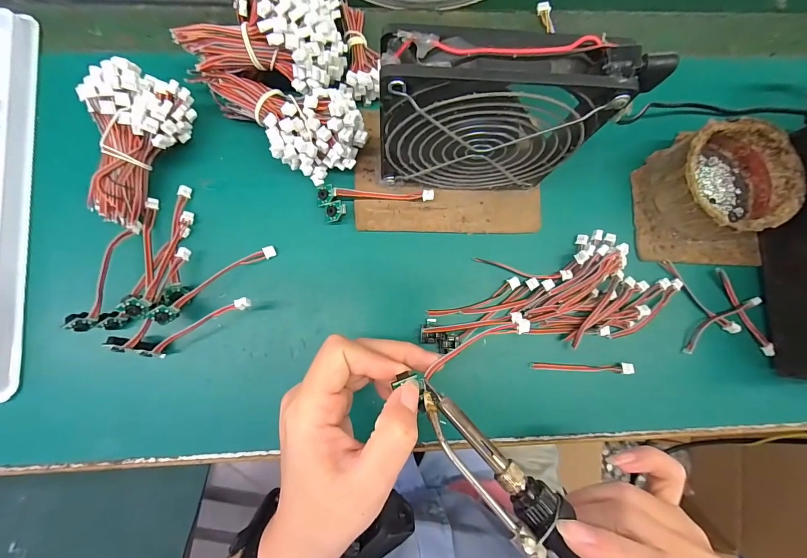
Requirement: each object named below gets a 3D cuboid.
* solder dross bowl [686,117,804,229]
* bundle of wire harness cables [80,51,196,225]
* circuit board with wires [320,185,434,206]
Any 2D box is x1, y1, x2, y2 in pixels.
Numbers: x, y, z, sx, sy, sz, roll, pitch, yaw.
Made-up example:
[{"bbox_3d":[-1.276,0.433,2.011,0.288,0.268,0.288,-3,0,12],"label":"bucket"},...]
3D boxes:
[{"bbox_3d":[0.241,-0.073,0.265,0.081,0.042,0.079,0,84,-3],"label":"solder dross bowl"},{"bbox_3d":[-0.191,-0.092,0.243,0.059,0.043,0.104,20,84,-1],"label":"bundle of wire harness cables"},{"bbox_3d":[-0.021,-0.064,0.265,0.086,0.011,0.014,-3,85,-4],"label":"circuit board with wires"}]

